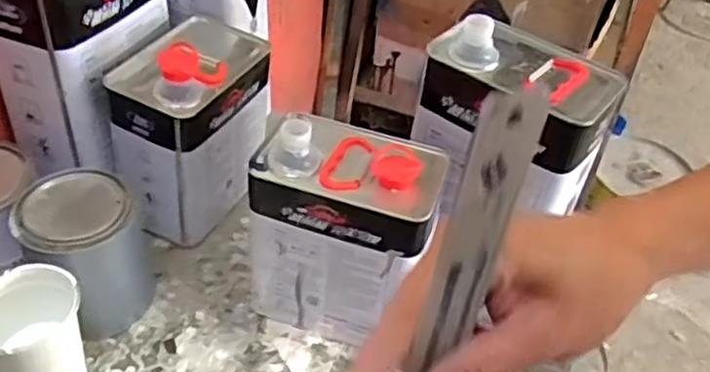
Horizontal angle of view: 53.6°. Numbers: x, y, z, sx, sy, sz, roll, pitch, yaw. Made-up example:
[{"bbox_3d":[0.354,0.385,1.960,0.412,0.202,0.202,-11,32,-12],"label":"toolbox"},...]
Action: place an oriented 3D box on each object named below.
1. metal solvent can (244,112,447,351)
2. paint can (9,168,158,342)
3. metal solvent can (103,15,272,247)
[{"bbox_3d":[-0.009,0.043,0.697,0.164,0.204,0.119,15,42,10],"label":"metal solvent can"},{"bbox_3d":[-0.259,0.066,0.687,0.110,0.138,0.103,4,41,-3],"label":"paint can"},{"bbox_3d":[-0.178,-0.072,0.789,0.116,0.208,0.173,18,43,12],"label":"metal solvent can"}]

